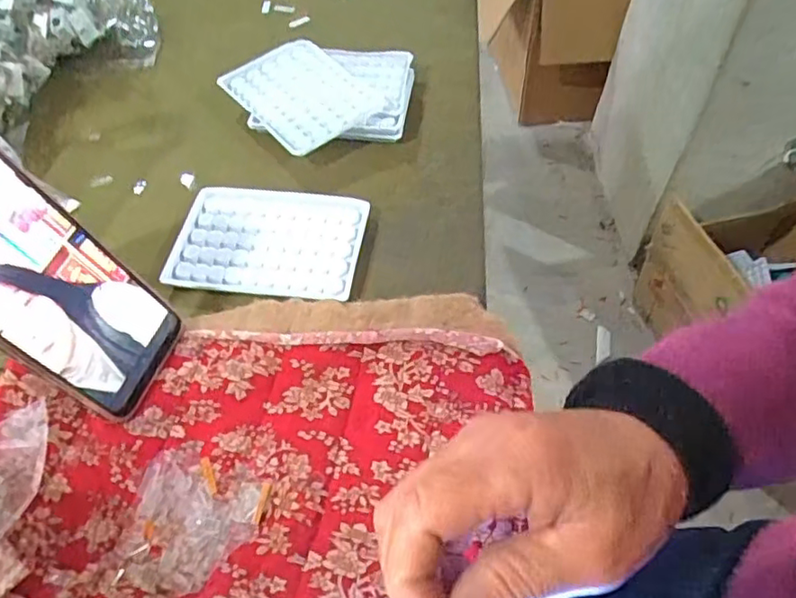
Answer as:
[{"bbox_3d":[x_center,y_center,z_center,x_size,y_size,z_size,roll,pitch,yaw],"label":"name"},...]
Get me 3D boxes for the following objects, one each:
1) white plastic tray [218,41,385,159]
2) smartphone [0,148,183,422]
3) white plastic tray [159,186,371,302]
[{"bbox_3d":[-0.084,-0.179,0.529,0.094,0.016,0.130,-32,58,-22],"label":"white plastic tray"},{"bbox_3d":[-0.186,-0.010,0.328,0.007,0.168,0.084,-5,49,32],"label":"smartphone"},{"bbox_3d":[-0.092,-0.042,0.438,0.130,0.012,0.090,6,52,5],"label":"white plastic tray"}]

